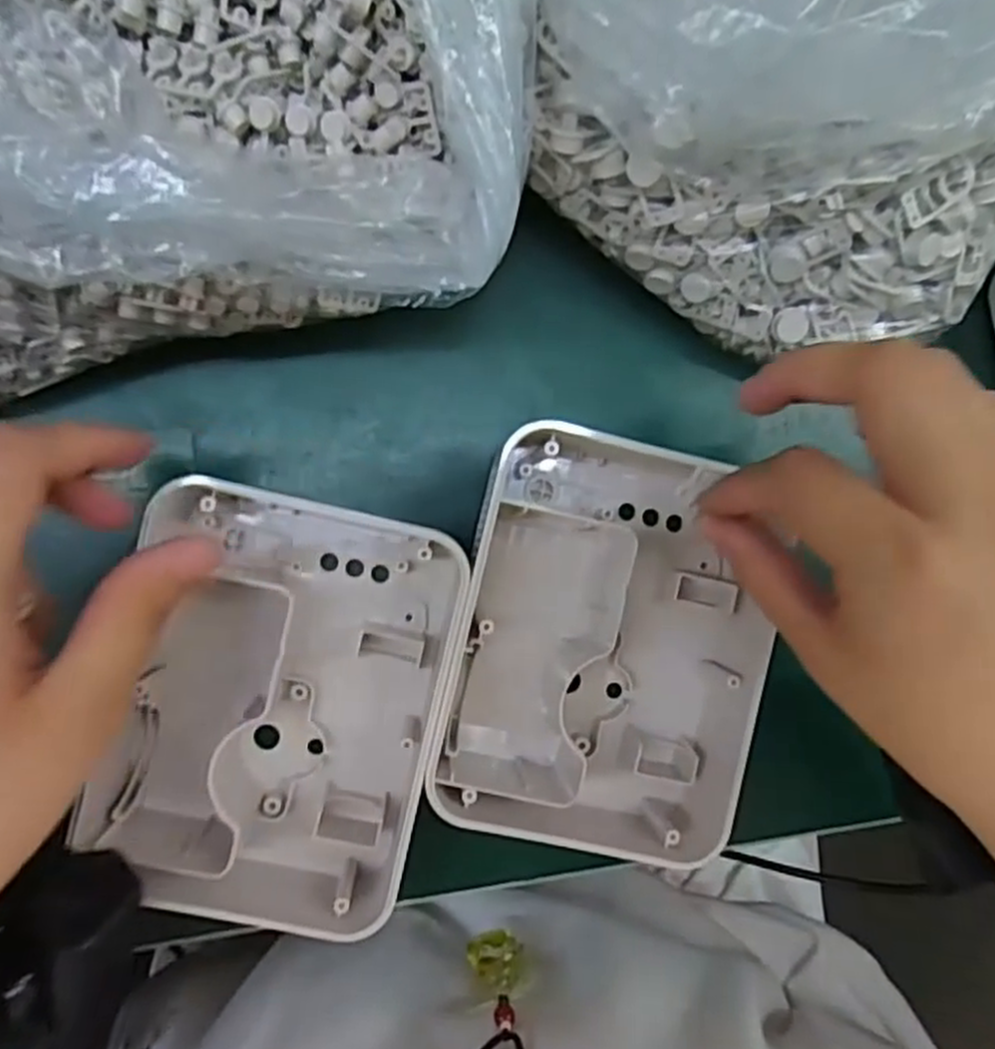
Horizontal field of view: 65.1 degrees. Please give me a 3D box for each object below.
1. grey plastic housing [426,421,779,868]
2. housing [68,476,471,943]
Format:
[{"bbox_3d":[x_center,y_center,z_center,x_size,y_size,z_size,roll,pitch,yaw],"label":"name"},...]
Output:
[{"bbox_3d":[0.039,0.041,0.262,0.105,0.041,0.135,11,90,-5],"label":"grey plastic housing"},{"bbox_3d":[-0.071,0.060,0.253,0.100,0.038,0.133,13,90,-5],"label":"housing"}]

